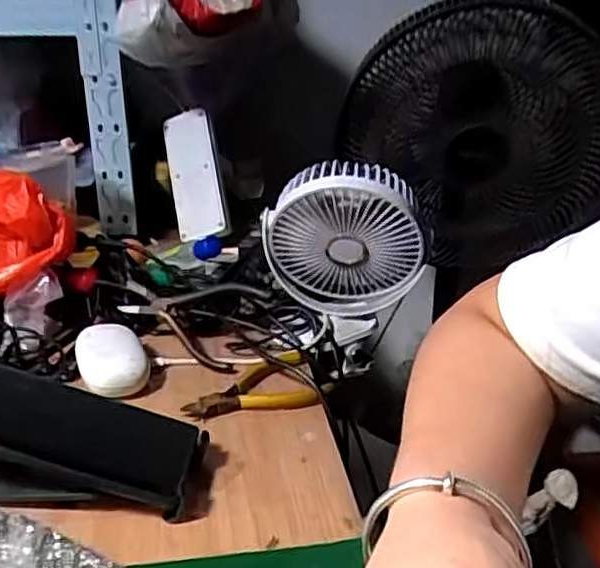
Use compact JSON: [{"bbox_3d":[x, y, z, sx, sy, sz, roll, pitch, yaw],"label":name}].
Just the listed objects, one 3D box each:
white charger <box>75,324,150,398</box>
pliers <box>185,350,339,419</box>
[{"bbox_3d":[-0.162,0.064,0.563,0.051,0.031,0.086,-11,24,-27],"label":"white charger"},{"bbox_3d":[-0.039,0.082,0.549,0.121,0.012,0.083,-8,23,-20],"label":"pliers"}]

